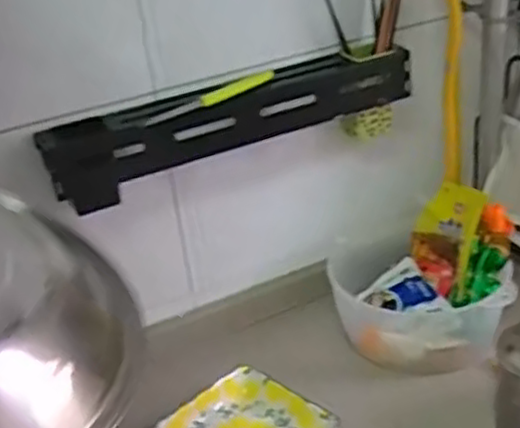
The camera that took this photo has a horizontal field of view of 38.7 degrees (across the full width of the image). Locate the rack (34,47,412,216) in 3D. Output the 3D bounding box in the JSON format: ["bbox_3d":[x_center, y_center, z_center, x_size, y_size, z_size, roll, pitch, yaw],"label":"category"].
[{"bbox_3d":[-0.027,-0.123,0.937,0.486,0.095,0.060,-19,27,-23],"label":"rack"}]

